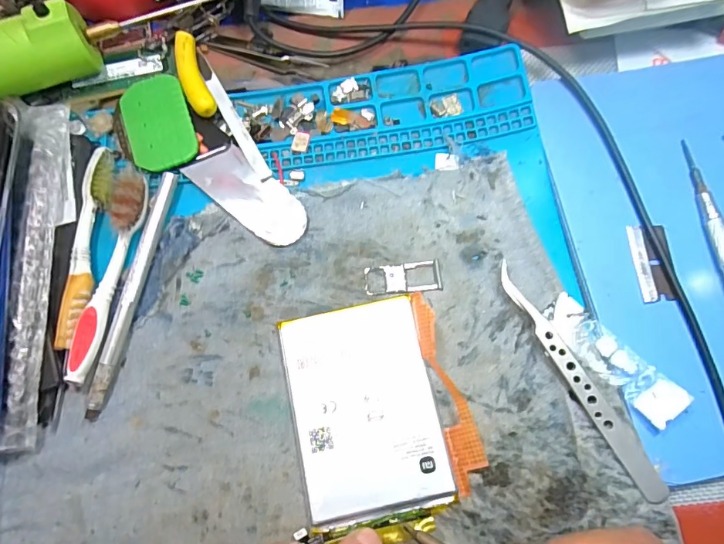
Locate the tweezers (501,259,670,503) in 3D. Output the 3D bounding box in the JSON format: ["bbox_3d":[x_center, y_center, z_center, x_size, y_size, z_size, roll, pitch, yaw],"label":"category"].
[{"bbox_3d":[0.097,0.047,0.208,0.014,0.009,0.115,-31,77,-7],"label":"tweezers"}]

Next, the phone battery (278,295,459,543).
[{"bbox_3d":[0.002,0.065,0.208,0.065,0.007,0.100,-12,75,-2],"label":"phone battery"}]

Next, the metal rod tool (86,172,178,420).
[{"bbox_3d":[-0.114,0.008,0.226,0.007,0.007,0.122,11,75,4],"label":"metal rod tool"}]

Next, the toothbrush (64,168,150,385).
[{"bbox_3d":[-0.124,-0.001,0.224,0.013,0.011,0.106,7,75,3],"label":"toothbrush"}]

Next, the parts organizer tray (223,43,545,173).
[{"bbox_3d":[0.012,-0.090,0.252,0.154,0.013,0.051,-8,75,-1],"label":"parts organizer tray"}]

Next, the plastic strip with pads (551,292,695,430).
[{"bbox_3d":[0.114,0.039,0.208,0.020,0.011,0.065,-41,78,-9],"label":"plastic strip with pads"}]

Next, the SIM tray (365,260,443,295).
[{"bbox_3d":[0.021,0.003,0.229,0.038,0.004,0.015,-5,75,-1],"label":"SIM tray"}]

